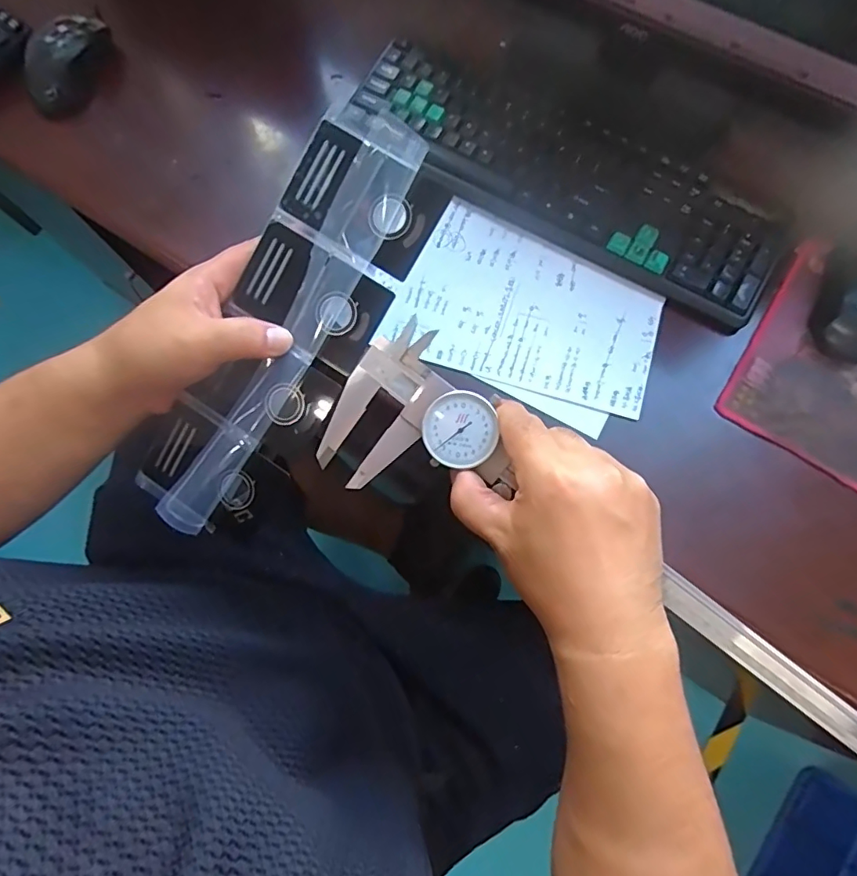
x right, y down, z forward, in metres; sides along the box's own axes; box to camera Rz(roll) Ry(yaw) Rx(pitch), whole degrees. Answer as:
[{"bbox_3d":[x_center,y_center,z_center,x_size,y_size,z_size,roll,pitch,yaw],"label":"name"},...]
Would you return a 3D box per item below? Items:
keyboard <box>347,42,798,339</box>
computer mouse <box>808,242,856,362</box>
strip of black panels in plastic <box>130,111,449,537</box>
[{"bbox_3d":[0.128,-0.250,0.496,0.421,0.025,0.119,34,80,9],"label":"keyboard"},{"bbox_3d":[0.388,-0.125,0.461,0.059,0.039,0.110,22,78,7],"label":"computer mouse"},{"bbox_3d":[-0.087,-0.061,0.319,0.087,0.025,0.269,34,100,9],"label":"strip of black panels in plastic"}]

